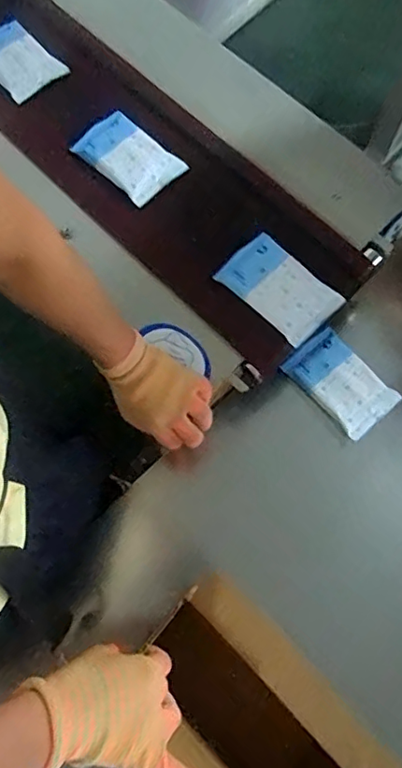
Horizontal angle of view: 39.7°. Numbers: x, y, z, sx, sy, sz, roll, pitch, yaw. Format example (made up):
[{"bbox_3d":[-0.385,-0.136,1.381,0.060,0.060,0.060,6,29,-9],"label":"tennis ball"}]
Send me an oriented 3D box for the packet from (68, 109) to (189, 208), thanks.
[{"bbox_3d":[-0.095,-0.293,0.720,0.126,0.023,0.082,41,77,12],"label":"packet"}]

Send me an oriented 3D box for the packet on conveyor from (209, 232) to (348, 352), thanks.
[{"bbox_3d":[0.092,-0.112,0.662,0.131,0.021,0.081,41,77,12],"label":"packet on conveyor"}]

